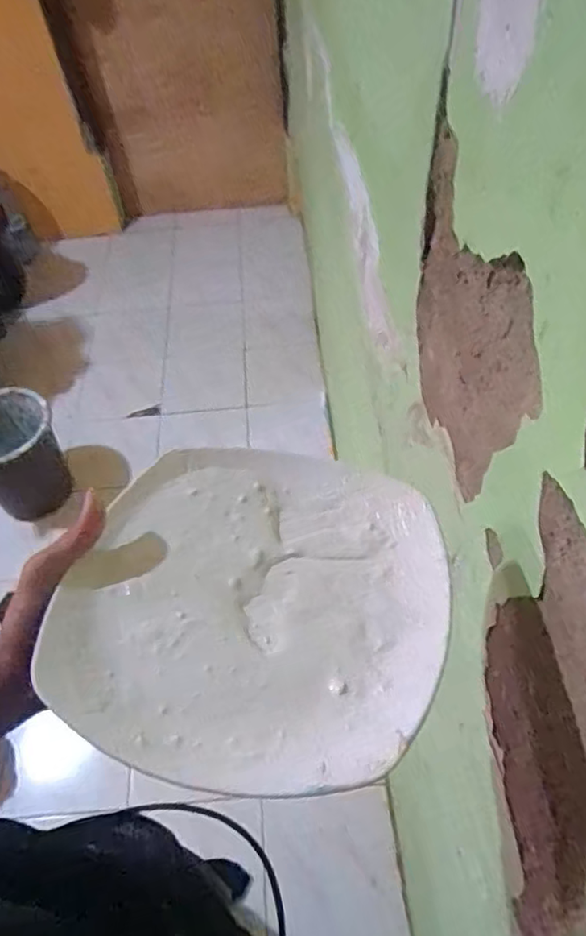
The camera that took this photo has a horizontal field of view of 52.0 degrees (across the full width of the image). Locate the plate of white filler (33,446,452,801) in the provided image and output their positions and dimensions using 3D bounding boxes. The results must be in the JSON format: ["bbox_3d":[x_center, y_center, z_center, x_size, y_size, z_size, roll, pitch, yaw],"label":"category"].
[{"bbox_3d":[-0.023,0.074,0.375,0.223,0.027,0.233,10,48,8],"label":"plate of white filler"}]

